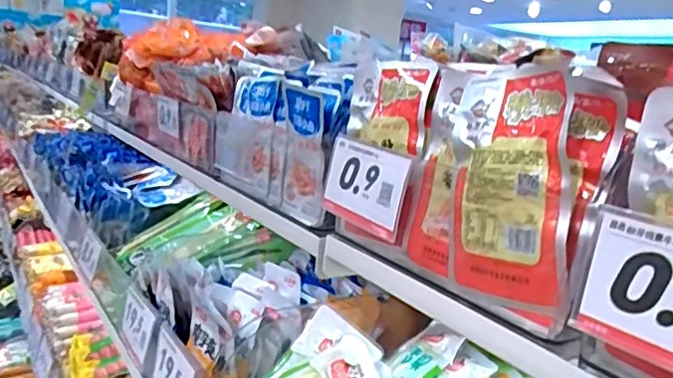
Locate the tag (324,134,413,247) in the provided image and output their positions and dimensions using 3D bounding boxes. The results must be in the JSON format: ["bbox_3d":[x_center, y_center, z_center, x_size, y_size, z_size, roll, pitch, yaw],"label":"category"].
[{"bbox_3d":[0.023,-0.002,0.449,0.008,0.064,0.095,5,14,-36],"label":"tag"}]

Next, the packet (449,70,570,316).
[{"bbox_3d":[0.102,-0.001,0.352,0.013,0.139,0.083,2,2,-35],"label":"packet"}]

